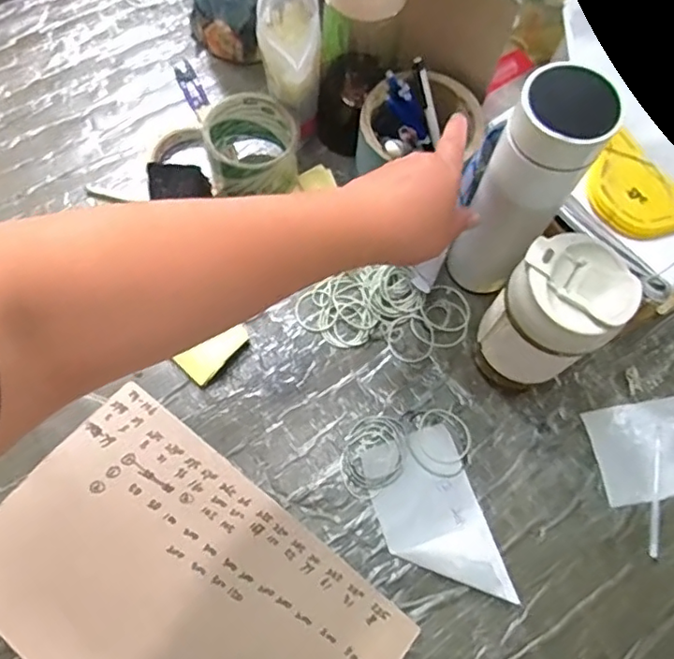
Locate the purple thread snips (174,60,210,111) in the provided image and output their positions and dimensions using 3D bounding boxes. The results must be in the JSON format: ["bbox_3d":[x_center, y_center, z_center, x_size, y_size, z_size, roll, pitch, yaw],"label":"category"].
[{"bbox_3d":[-0.159,-0.264,0.634,0.021,0.005,0.064,-22,72,-10],"label":"purple thread snips"}]

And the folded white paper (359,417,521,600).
[{"bbox_3d":[0.079,0.154,0.476,0.083,0.032,0.141,-17,72,-9],"label":"folded white paper"}]

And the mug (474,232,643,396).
[{"bbox_3d":[0.163,-0.006,0.470,0.078,0.155,0.073,1,70,-2],"label":"mug"}]

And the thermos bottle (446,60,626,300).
[{"bbox_3d":[0.132,-0.090,0.453,0.061,0.244,0.064,1,70,-2],"label":"thermos bottle"}]

